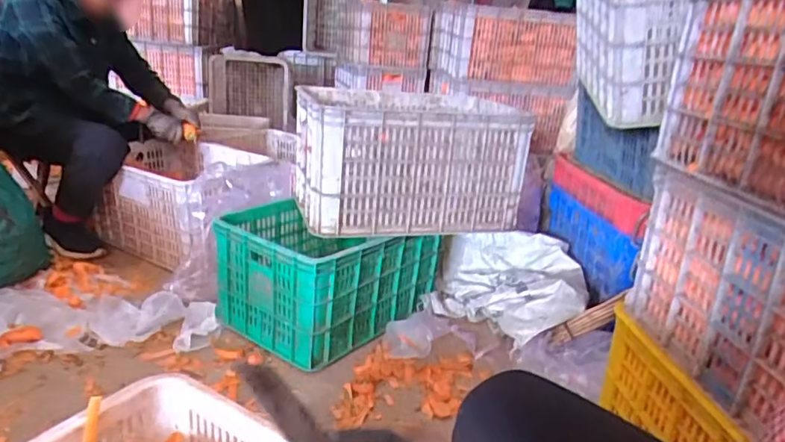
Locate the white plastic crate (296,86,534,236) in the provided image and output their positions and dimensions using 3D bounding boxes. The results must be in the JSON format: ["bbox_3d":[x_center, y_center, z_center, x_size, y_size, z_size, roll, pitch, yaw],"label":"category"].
[{"bbox_3d":[0.026,-0.155,1.360,0.486,0.271,0.327,0,20,-14],"label":"white plastic crate"}]

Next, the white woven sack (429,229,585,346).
[{"bbox_3d":[0.295,0.167,1.430,0.384,0.177,0.404,9,19,12],"label":"white woven sack"}]

